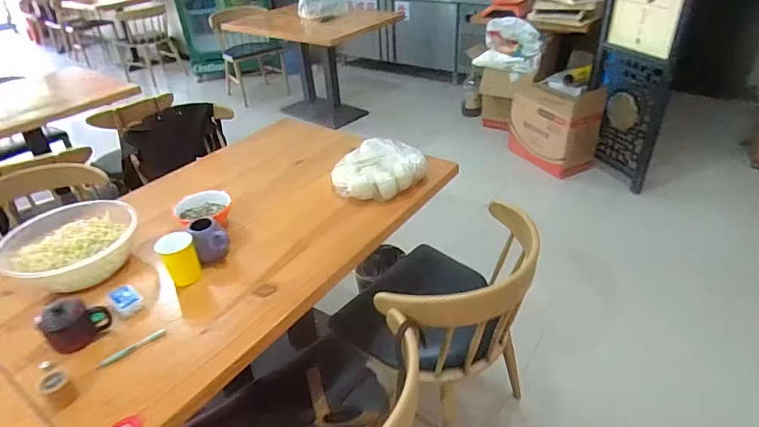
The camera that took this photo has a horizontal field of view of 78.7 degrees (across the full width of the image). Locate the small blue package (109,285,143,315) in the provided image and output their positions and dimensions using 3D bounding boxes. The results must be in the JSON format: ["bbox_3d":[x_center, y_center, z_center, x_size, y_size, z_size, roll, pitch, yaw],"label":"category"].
[{"bbox_3d":[-0.572,0.191,1.042,0.086,0.019,0.049,23,42,33],"label":"small blue package"}]

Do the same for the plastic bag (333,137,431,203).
[{"bbox_3d":[0.001,-0.139,1.381,0.274,0.095,0.207,-2,34,2],"label":"plastic bag"}]

